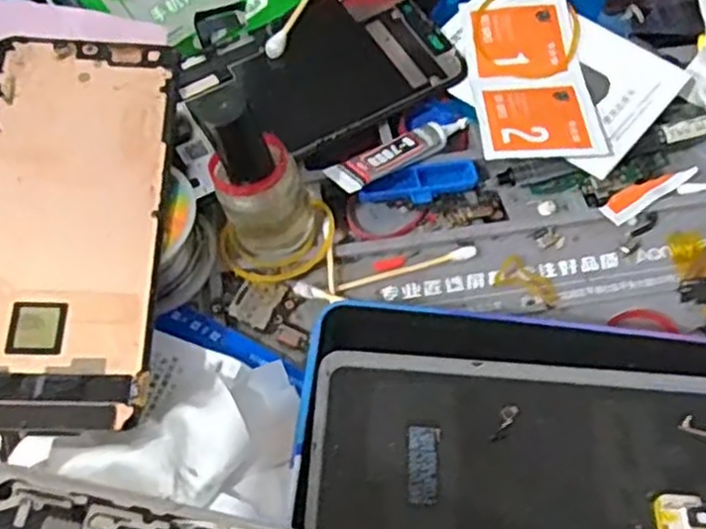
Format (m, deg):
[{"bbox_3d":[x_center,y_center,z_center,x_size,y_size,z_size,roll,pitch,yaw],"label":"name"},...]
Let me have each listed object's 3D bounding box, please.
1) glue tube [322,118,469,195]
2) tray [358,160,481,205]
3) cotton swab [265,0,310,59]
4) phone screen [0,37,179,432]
[{"bbox_3d":[0.021,-0.048,0.315,0.068,0.011,0.016,-31,64,-18],"label":"glue tube"},{"bbox_3d":[0.029,-0.033,0.315,0.051,0.007,0.018,-20,61,-13],"label":"tray"},{"bbox_3d":[-0.021,-0.122,0.338,0.008,0.006,0.067,26,78,14],"label":"cotton swab"},{"bbox_3d":[-0.106,-0.019,0.268,0.073,0.004,0.157,1,64,-5],"label":"phone screen"}]

